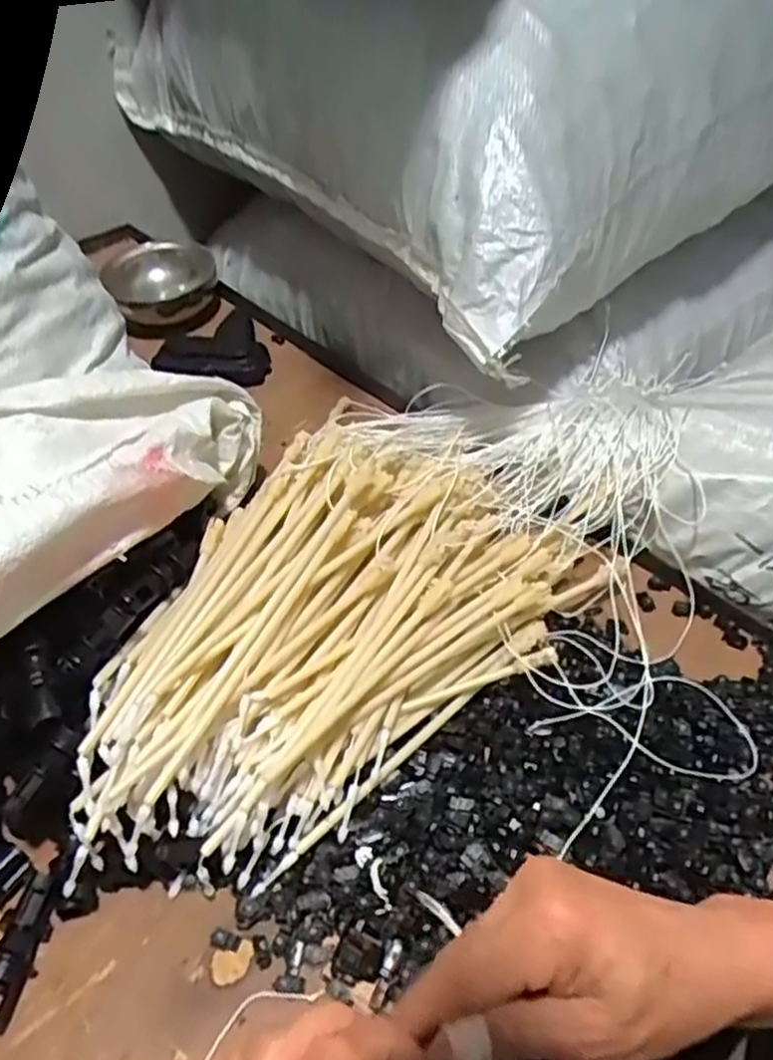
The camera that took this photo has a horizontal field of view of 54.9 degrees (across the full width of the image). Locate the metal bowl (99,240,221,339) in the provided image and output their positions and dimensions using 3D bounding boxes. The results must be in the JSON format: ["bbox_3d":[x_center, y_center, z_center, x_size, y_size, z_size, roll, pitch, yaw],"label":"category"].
[{"bbox_3d":[-0.221,-0.242,0.740,0.105,0.046,0.105,0,48,0],"label":"metal bowl"}]

